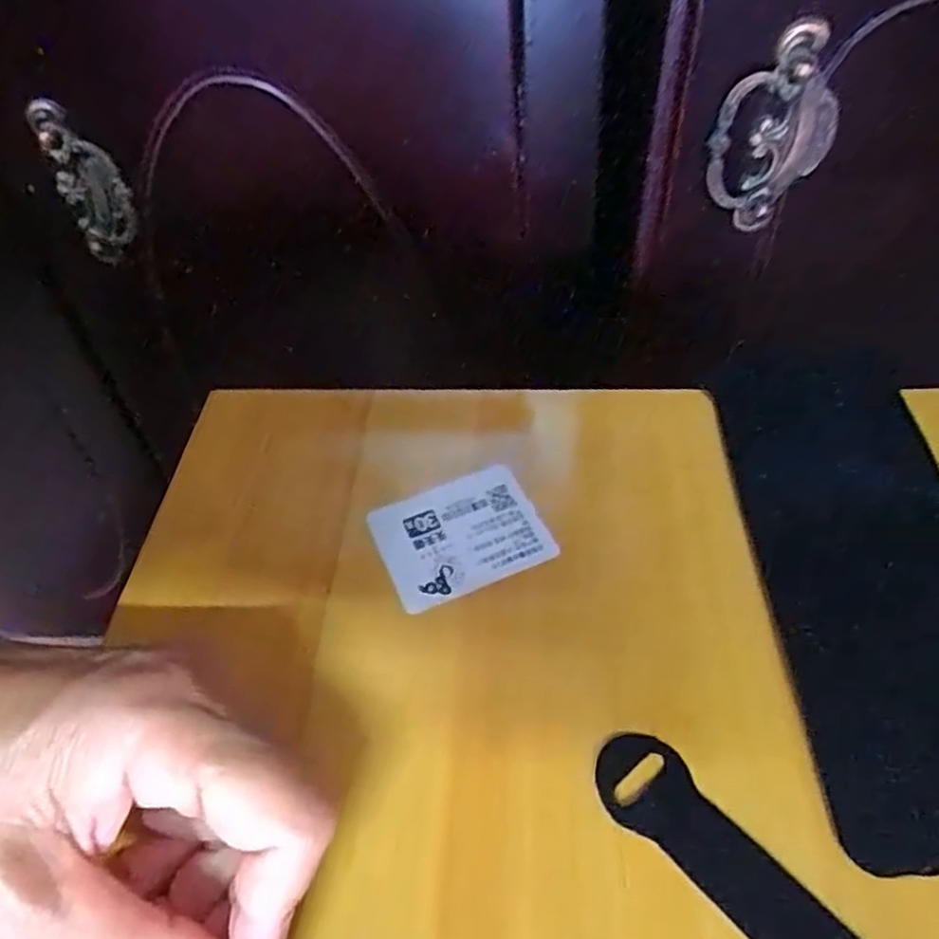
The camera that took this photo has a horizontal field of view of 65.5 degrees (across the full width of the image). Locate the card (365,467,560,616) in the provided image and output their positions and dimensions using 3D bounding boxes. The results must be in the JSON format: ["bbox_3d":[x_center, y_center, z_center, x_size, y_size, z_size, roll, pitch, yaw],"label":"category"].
[{"bbox_3d":[-0.003,0.024,0.271,0.060,0.004,0.047,-20,52,-14],"label":"card"}]

